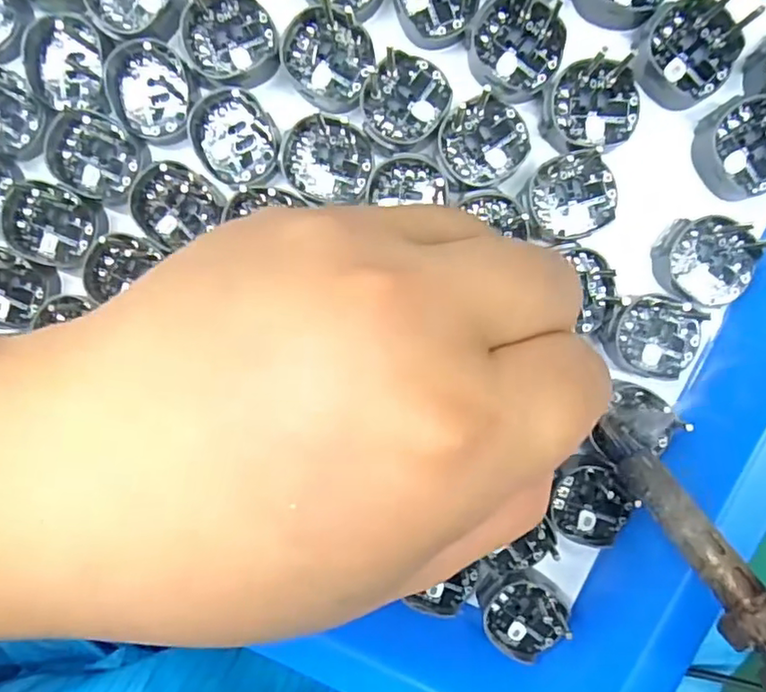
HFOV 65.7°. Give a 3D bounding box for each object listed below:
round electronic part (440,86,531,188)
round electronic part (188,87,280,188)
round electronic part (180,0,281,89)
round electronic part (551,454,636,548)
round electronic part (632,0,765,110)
[{"bbox_3d":[0.030,-0.063,0.180,0.027,0.005,0.025,0,93,4],"label":"round electronic part"},{"bbox_3d":[-0.047,-0.065,0.184,0.024,0.004,0.030,-37,90,5],"label":"round electronic part"},{"bbox_3d":[-0.047,-0.095,0.179,0.027,0.008,0.028,0,93,4],"label":"round electronic part"},{"bbox_3d":[0.067,0.050,0.191,0.025,0.005,0.027,0,93,4],"label":"round electronic part"},{"bbox_3d":[0.092,-0.089,0.175,0.031,0.014,0.028,-43,90,5],"label":"round electronic part"}]

